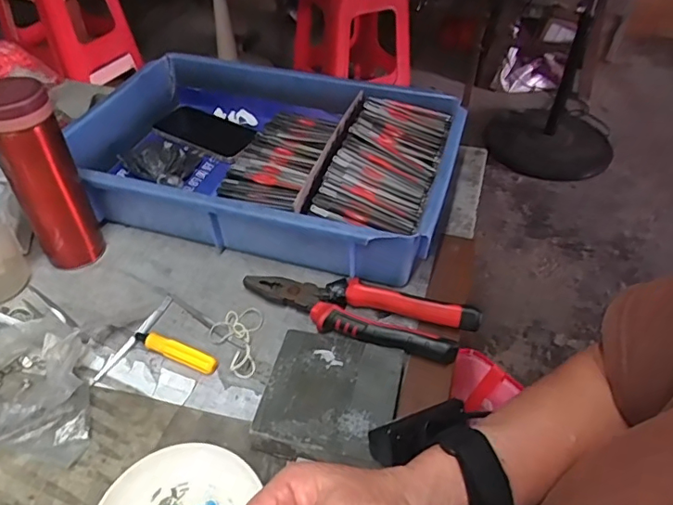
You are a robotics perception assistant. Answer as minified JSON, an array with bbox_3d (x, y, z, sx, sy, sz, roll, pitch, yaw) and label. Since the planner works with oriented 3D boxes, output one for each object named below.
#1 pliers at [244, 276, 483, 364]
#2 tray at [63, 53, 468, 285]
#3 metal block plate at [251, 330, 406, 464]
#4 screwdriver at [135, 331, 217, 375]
[{"bbox_3d":[0.018,0.053,0.498,0.216,0.031,0.053,15,45,15],"label":"pliers"},{"bbox_3d":[-0.087,-0.115,0.637,0.435,0.085,0.286,12,44,12],"label":"tray"},{"bbox_3d":[-0.003,0.120,0.433,0.103,0.031,0.114,9,43,8],"label":"metal block plate"},{"bbox_3d":[-0.146,0.088,0.475,0.087,0.015,0.018,18,46,18],"label":"screwdriver"}]

